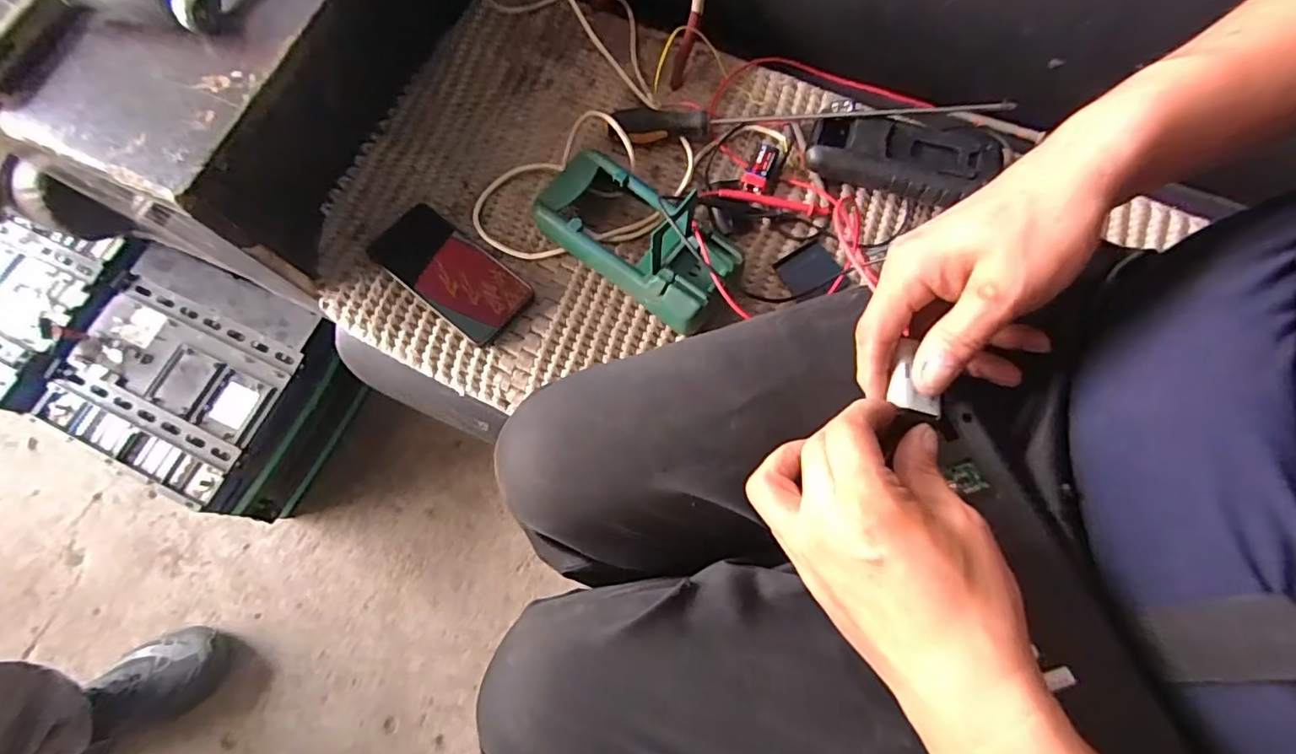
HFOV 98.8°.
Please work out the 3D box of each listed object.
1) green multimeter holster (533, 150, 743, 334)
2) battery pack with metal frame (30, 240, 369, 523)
[{"bbox_3d":[-0.011,-0.134,0.542,0.197,0.052,0.104,33,75,11],"label":"green multimeter holster"},{"bbox_3d":[-0.615,0.019,0.817,0.343,0.190,0.276,24,76,7],"label":"battery pack with metal frame"}]

